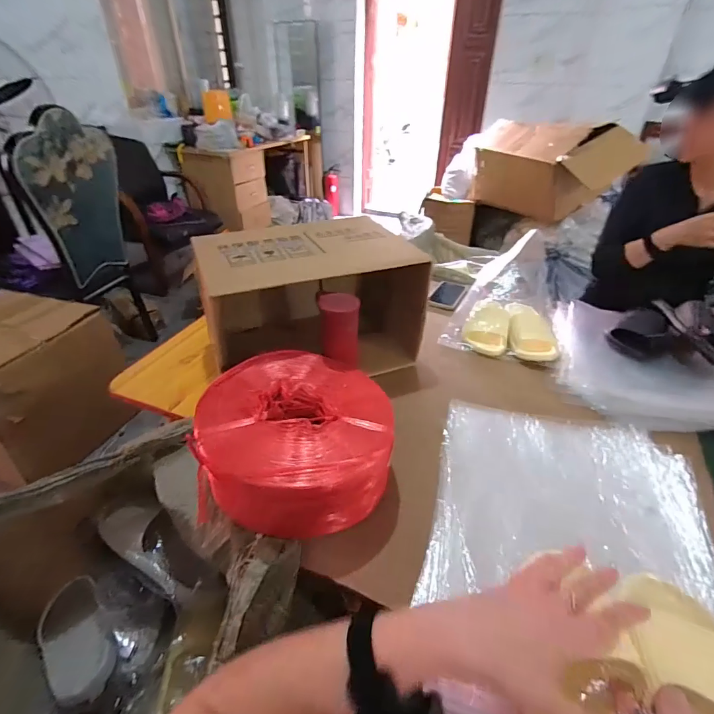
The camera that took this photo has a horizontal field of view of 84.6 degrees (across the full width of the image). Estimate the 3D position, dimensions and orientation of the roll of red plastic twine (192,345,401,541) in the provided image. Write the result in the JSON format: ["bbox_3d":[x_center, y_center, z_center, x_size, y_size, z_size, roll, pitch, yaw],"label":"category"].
[{"bbox_3d":[-0.087,0.119,0.614,0.271,0.137,0.262,2,36,1],"label":"roll of red plastic twine"}]

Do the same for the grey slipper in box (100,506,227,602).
[{"bbox_3d":[-0.331,0.336,0.669,0.246,0.079,0.082,17,39,21],"label":"grey slipper in box"}]

